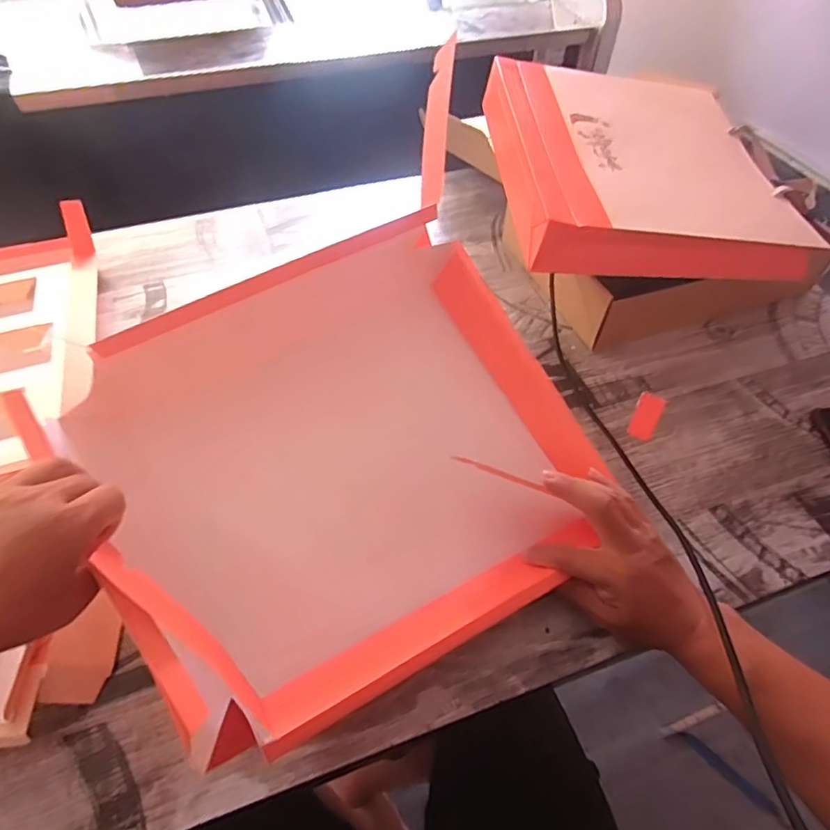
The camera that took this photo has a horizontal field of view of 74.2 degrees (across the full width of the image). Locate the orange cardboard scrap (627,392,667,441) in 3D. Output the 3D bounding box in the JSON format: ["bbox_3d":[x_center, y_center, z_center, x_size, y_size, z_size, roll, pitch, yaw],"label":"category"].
[{"bbox_3d":[0.263,0.001,0.624,0.027,0.004,0.068,27,57,18],"label":"orange cardboard scrap"}]

